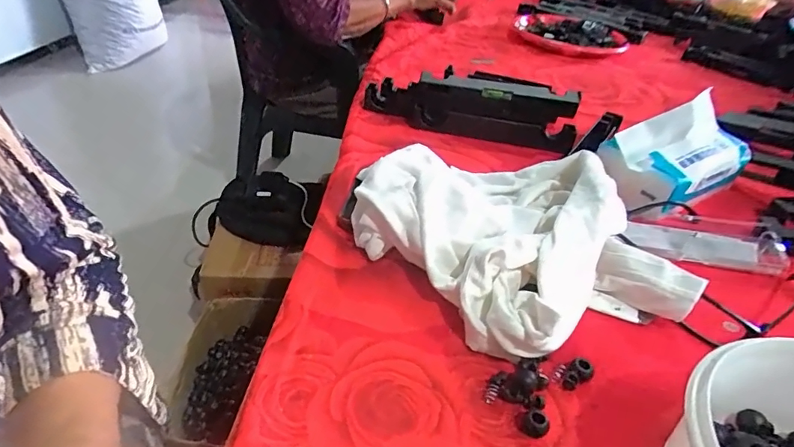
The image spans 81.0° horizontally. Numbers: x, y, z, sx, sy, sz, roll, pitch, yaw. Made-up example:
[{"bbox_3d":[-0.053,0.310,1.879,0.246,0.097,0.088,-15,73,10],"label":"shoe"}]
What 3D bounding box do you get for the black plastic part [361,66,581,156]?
[{"bbox_3d":[0.092,-0.156,0.596,0.271,0.051,0.089,13,38,8],"label":"black plastic part"}]

